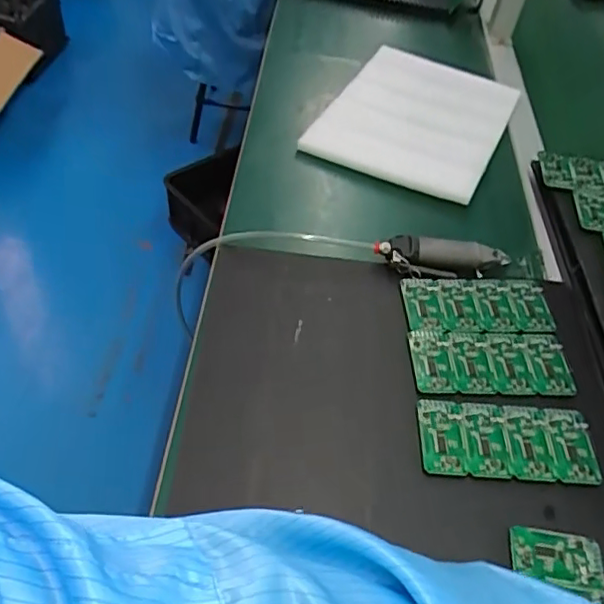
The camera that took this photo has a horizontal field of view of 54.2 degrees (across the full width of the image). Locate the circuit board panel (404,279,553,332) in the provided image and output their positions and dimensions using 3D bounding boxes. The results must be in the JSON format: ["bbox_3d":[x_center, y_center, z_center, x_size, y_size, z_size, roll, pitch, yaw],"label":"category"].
[{"bbox_3d":[0.192,0.004,0.649,0.160,0.007,0.075,-2,47,-7],"label":"circuit board panel"}]

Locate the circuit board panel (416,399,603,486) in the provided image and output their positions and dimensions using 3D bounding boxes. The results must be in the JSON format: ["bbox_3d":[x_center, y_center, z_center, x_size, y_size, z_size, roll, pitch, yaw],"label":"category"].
[{"bbox_3d":[0.190,0.127,0.546,0.160,0.006,0.075,5,49,-2],"label":"circuit board panel"}]

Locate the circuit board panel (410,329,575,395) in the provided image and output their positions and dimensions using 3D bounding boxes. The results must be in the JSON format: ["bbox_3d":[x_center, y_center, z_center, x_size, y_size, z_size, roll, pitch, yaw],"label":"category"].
[{"bbox_3d":[0.192,0.059,0.599,0.162,0.006,0.073,2,50,-6],"label":"circuit board panel"}]

